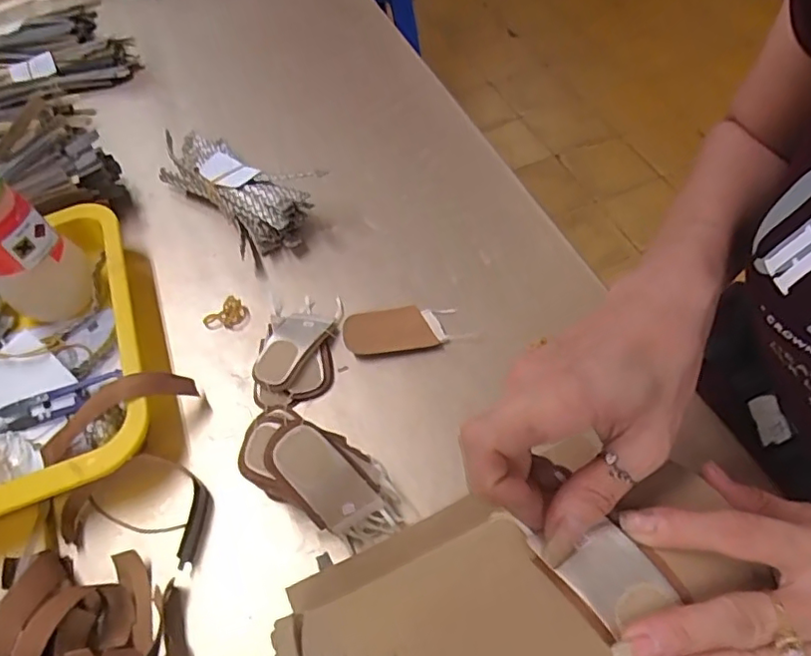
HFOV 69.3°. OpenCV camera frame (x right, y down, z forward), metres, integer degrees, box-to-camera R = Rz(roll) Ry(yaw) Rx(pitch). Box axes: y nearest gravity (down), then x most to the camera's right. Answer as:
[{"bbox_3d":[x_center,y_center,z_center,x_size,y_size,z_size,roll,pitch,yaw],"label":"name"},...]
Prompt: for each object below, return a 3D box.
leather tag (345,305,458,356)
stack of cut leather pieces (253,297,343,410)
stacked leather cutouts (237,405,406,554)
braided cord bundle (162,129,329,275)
[{"bbox_3d":[-0.005,-0.001,0.442,0.083,0.006,0.040,-8,55,-4],"label":"leather tag"},{"bbox_3d":[-0.081,0.016,0.439,0.057,0.018,0.090,3,55,3],"label":"stack of cut leather pieces"},{"bbox_3d":[-0.048,0.090,0.348,0.103,0.031,0.046,37,58,-13],"label":"stacked leather cutouts"},{"bbox_3d":[-0.161,-0.124,0.526,0.180,0.044,0.085,28,64,23],"label":"braided cord bundle"}]

